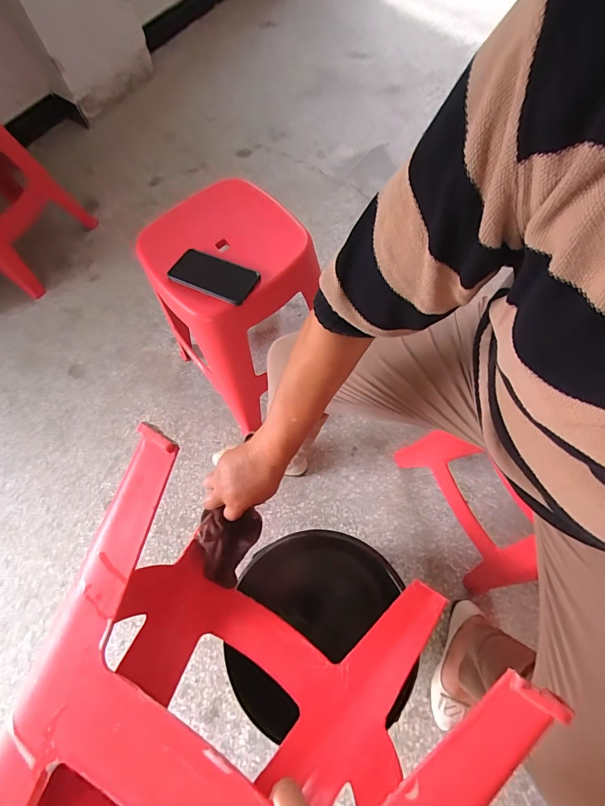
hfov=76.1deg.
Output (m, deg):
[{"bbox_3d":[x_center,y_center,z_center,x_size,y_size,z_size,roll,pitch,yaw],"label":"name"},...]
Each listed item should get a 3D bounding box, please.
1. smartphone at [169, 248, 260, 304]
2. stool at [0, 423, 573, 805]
[{"bbox_3d":[-0.154,-0.229,0.685,0.161,0.015,0.080,26,70,13],"label":"smartphone"},{"bbox_3d":[-0.081,0.350,0.393,0.360,0.372,0.452,24,70,13],"label":"stool"}]

